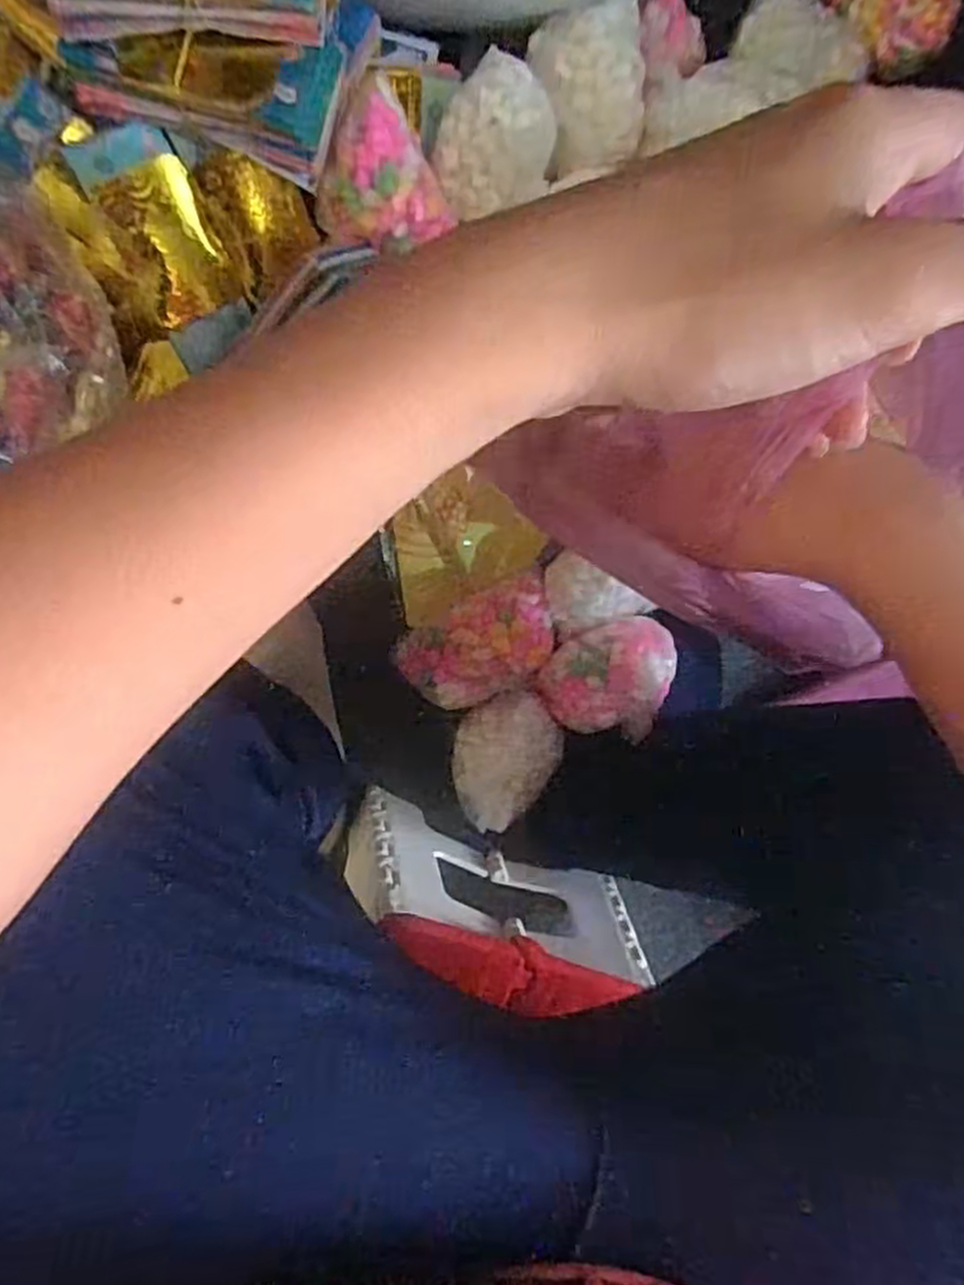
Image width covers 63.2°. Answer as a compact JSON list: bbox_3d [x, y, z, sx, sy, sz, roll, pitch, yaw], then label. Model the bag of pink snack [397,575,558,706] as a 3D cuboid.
[{"bbox_3d":[0.000,0.000,0.636,0.128,0.065,0.074,-35,100,-3],"label":"bag of pink snack"}]

